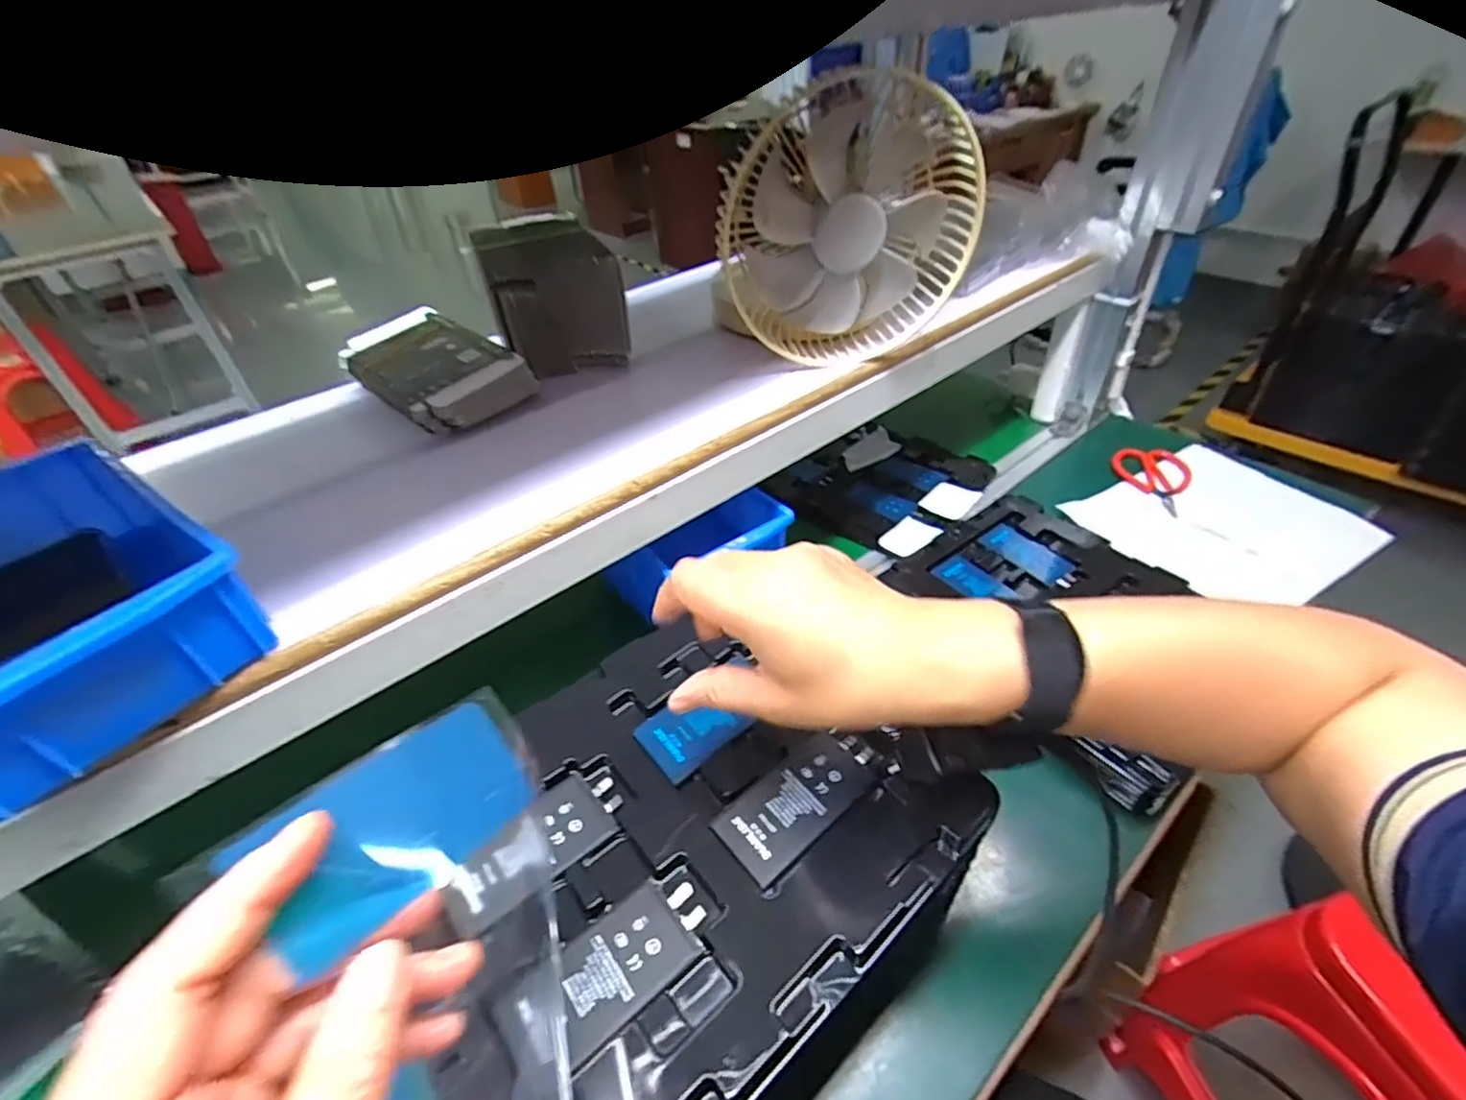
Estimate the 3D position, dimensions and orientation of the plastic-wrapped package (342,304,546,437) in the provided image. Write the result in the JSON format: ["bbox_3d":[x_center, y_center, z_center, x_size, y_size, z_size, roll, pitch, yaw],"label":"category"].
[{"bbox_3d":[-0.245,-0.148,0.515,0.178,0.035,0.092,31,51,34],"label":"plastic-wrapped package"}]

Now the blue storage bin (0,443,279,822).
[{"bbox_3d":[-0.342,0.032,0.310,0.194,0.067,0.130,21,47,26],"label":"blue storage bin"}]

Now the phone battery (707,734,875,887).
[{"bbox_3d":[0.034,0.135,0.341,0.084,0.007,0.041,-29,47,-27],"label":"phone battery"}]

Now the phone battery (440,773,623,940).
[{"bbox_3d":[-0.100,0.151,0.326,0.091,0.004,0.041,-27,49,-33],"label":"phone battery"}]

